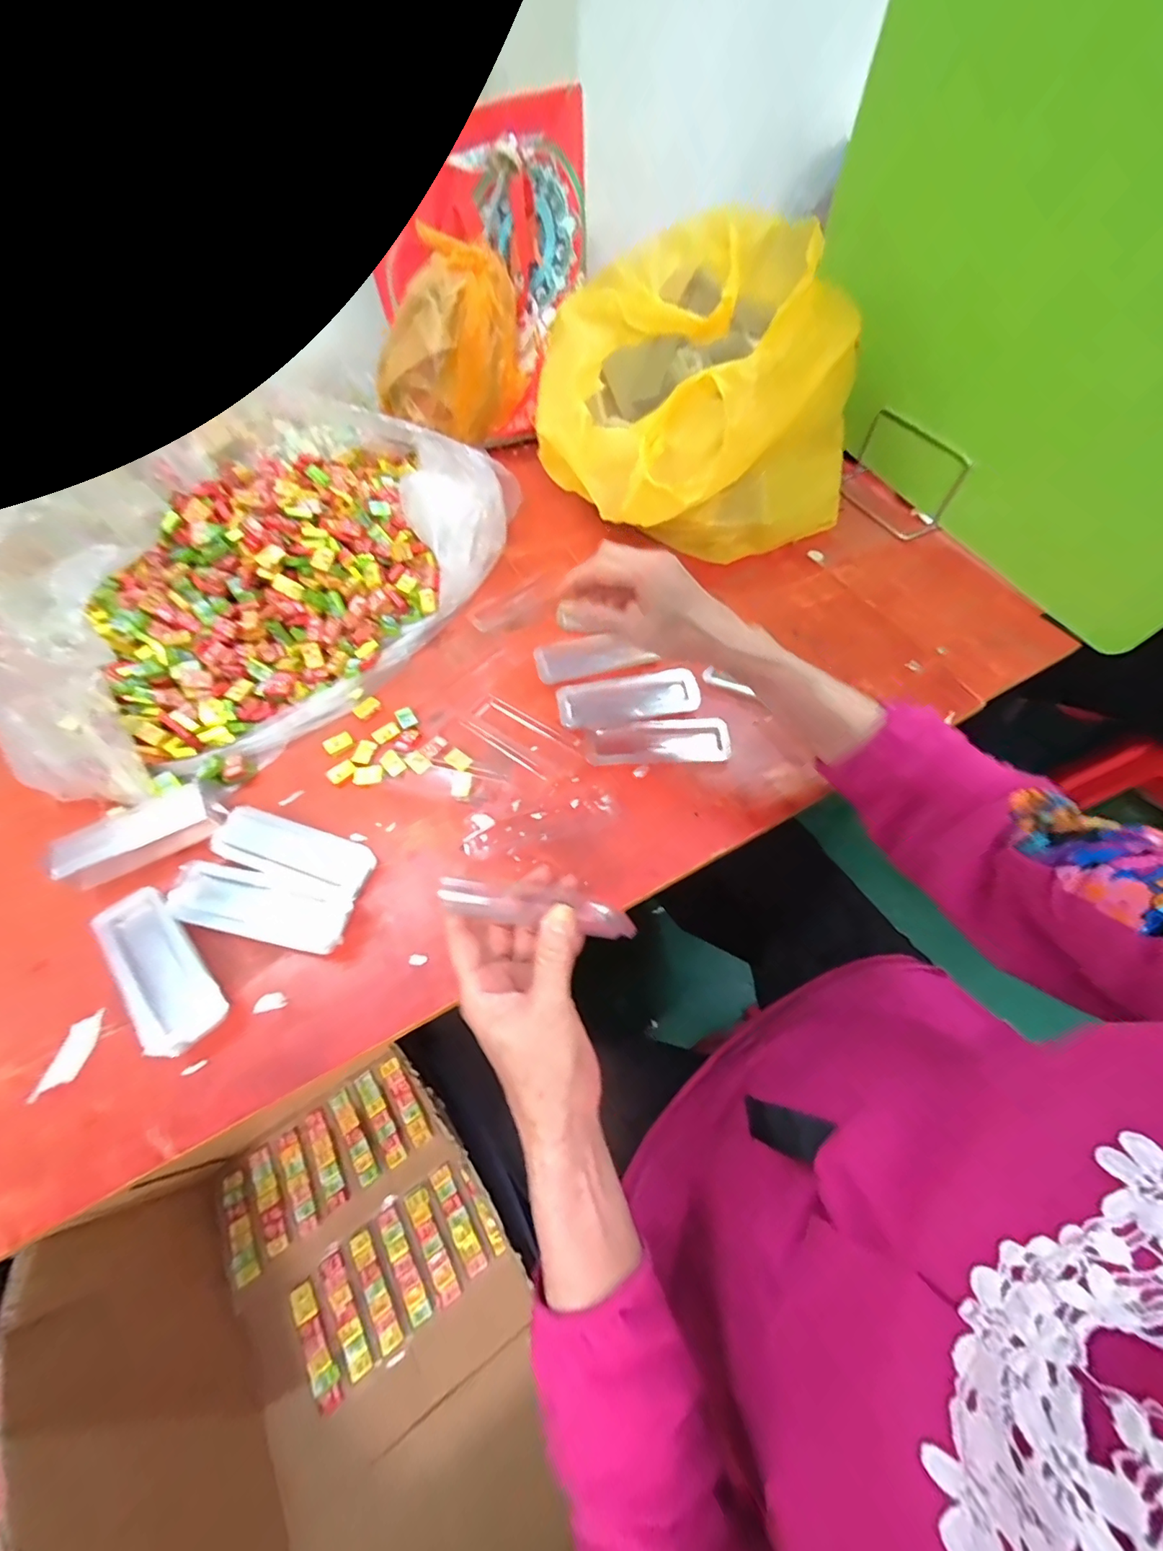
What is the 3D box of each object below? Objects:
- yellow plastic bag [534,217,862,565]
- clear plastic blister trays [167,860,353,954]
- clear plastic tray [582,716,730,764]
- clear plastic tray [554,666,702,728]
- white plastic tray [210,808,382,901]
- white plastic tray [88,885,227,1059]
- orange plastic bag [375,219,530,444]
[{"bbox_3d":[0.118,-0.405,0.557,0.344,0.234,0.253,-26,64,-12],"label":"yellow plastic bag"},{"bbox_3d":[-0.266,0.109,0.414,0.141,0.028,0.049,10,62,7],"label":"clear plastic blister trays"},{"bbox_3d":[0.075,-0.034,0.489,0.136,0.008,0.048,-3,61,0],"label":"clear plastic tray"},{"bbox_3d":[0.047,-0.078,0.503,0.139,0.007,0.049,-9,76,-1],"label":"clear plastic tray"},{"bbox_3d":[-0.253,0.066,0.439,0.136,0.026,0.048,15,63,10],"label":"white plastic tray"},{"bbox_3d":[-0.336,0.146,0.395,0.056,0.024,0.142,-39,67,-18],"label":"white plastic tray"},{"bbox_3d":[-0.172,-0.561,0.657,0.130,0.161,0.190,39,69,20],"label":"orange plastic bag"}]

